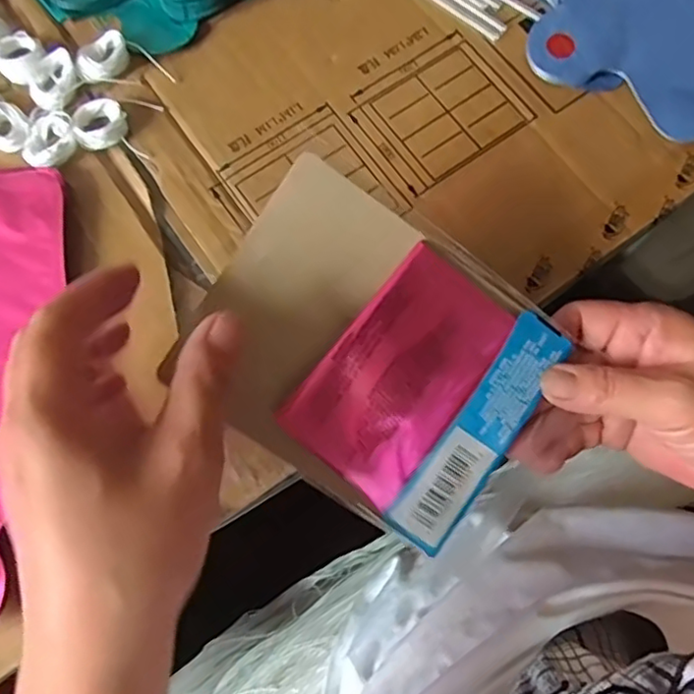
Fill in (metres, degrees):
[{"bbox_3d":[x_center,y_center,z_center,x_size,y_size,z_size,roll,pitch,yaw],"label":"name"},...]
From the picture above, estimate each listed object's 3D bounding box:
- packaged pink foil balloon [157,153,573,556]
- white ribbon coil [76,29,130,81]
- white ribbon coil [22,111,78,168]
[{"bbox_3d":[0.013,0.006,0.261,0.142,0.008,0.113,34,91,-10],"label":"packaged pink foil balloon"},{"bbox_3d":[-0.137,-0.163,0.348,0.028,0.015,0.029,0,74,2],"label":"white ribbon coil"},{"bbox_3d":[-0.162,-0.113,0.339,0.025,0.007,0.034,21,75,8],"label":"white ribbon coil"}]

